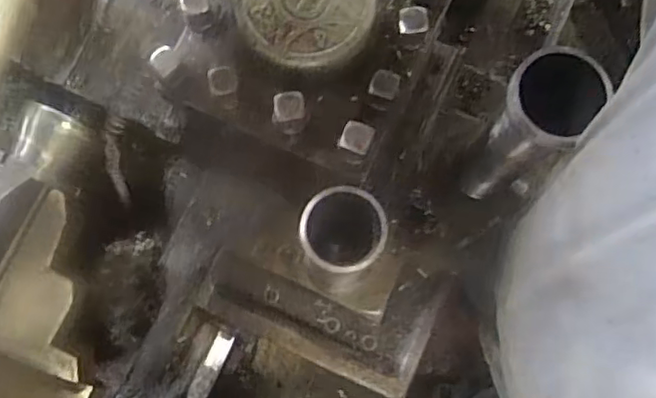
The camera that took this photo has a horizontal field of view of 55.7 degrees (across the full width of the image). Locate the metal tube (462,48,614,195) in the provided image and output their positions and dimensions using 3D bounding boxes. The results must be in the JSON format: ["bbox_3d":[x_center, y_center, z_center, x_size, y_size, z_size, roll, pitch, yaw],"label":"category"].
[{"bbox_3d":[0.136,-0.045,0.430,0.055,0.142,0.065,30,80,5],"label":"metal tube"}]

